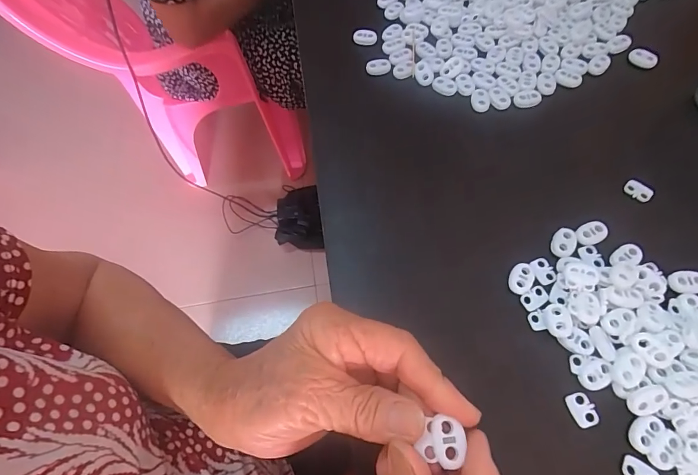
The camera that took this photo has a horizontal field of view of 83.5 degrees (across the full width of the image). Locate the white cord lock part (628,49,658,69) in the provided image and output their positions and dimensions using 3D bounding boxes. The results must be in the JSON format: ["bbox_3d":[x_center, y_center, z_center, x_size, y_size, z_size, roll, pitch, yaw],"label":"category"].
[{"bbox_3d":[0.259,-0.158,0.344,0.023,0.006,0.012,31,71,17],"label":"white cord lock part"}]

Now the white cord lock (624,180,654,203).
[{"bbox_3d":[0.217,-0.035,0.293,0.020,0.004,0.012,37,72,17],"label":"white cord lock"}]

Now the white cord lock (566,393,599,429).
[{"bbox_3d":[0.140,0.103,0.234,0.013,0.004,0.019,-18,65,-4],"label":"white cord lock"}]

